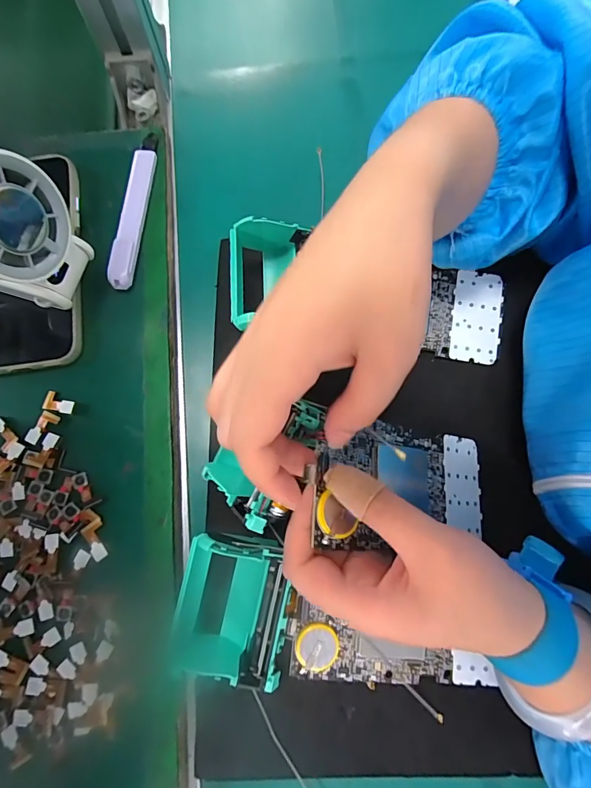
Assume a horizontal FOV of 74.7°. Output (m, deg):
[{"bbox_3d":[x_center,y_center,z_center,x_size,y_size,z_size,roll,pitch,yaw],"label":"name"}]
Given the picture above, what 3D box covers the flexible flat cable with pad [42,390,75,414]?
[{"bbox_3d":[-0.157,0.006,0.256,0.023,0.004,0.012,17,77,16],"label":"flexible flat cable with pad"}]

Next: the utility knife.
[{"bbox_3d":[-0.117,-0.138,0.284,0.015,0.014,0.131,4,77,-1],"label":"utility knife"}]

